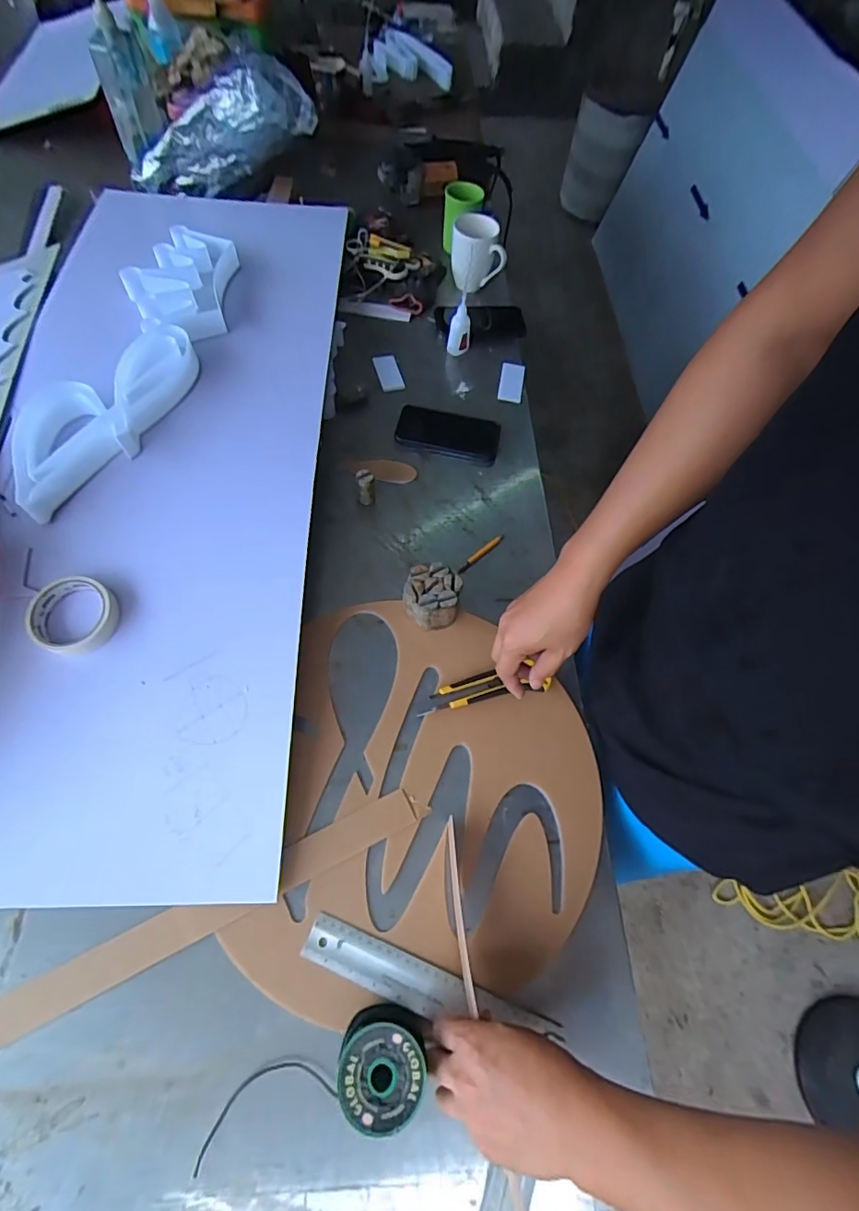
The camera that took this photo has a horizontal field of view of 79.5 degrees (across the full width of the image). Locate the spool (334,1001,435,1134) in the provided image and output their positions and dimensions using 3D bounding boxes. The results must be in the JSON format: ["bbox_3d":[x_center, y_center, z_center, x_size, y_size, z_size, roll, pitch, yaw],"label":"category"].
[{"bbox_3d":[-0.040,0.389,0.440,0.068,0.061,0.068,1,63,-3],"label":"spool"}]

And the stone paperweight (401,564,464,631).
[{"bbox_3d":[0.005,-0.012,0.665,0.074,0.048,0.076,12,63,3],"label":"stone paperweight"}]

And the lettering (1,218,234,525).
[{"bbox_3d":[-0.435,-0.372,0.762,0.194,0.041,0.576,15,63,7],"label":"lettering"}]

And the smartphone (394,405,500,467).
[{"bbox_3d":[0.031,-0.275,0.824,0.160,0.011,0.094,15,63,4],"label":"smartphone"}]

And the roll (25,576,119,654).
[{"bbox_3d":[-0.404,0.011,0.588,0.095,0.023,0.087,3,63,-5],"label":"roll"}]

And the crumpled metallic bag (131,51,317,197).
[{"bbox_3d":[-0.403,-0.879,0.973,0.378,0.141,0.083,-15,62,18],"label":"crumpled metallic bag"}]

